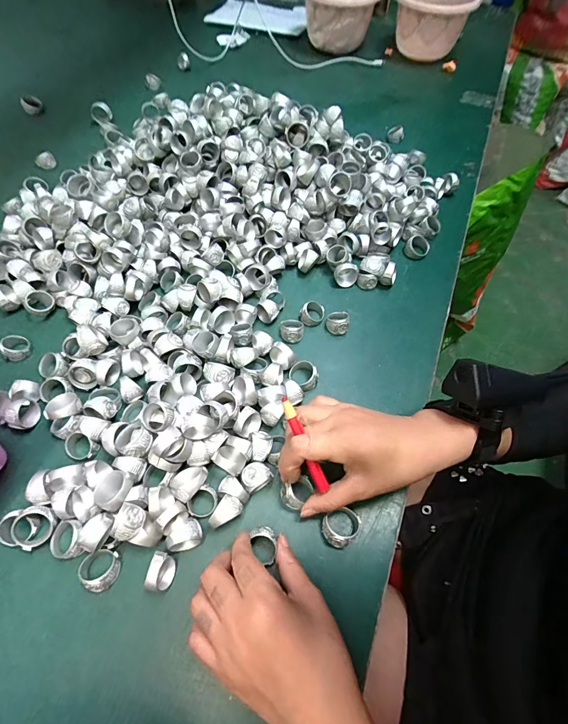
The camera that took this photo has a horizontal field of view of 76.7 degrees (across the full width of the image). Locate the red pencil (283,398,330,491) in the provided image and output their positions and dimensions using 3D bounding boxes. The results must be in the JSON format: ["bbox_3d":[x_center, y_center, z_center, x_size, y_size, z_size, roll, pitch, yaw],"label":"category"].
[{"bbox_3d":[0.014,0.059,0.261,0.008,0.006,0.071,-24,92,-15],"label":"red pencil"}]

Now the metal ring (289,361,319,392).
[{"bbox_3d":[0.019,0.013,0.342,0.024,0.019,0.027,-20,64,-13],"label":"metal ring"}]

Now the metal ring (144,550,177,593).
[{"bbox_3d":[-0.087,0.150,0.258,0.016,0.022,0.024,11,61,4],"label":"metal ring"}]

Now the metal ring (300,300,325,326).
[{"bbox_3d":[0.030,-0.053,0.379,0.025,0.014,0.025,1,61,-2],"label":"metal ring"}]

